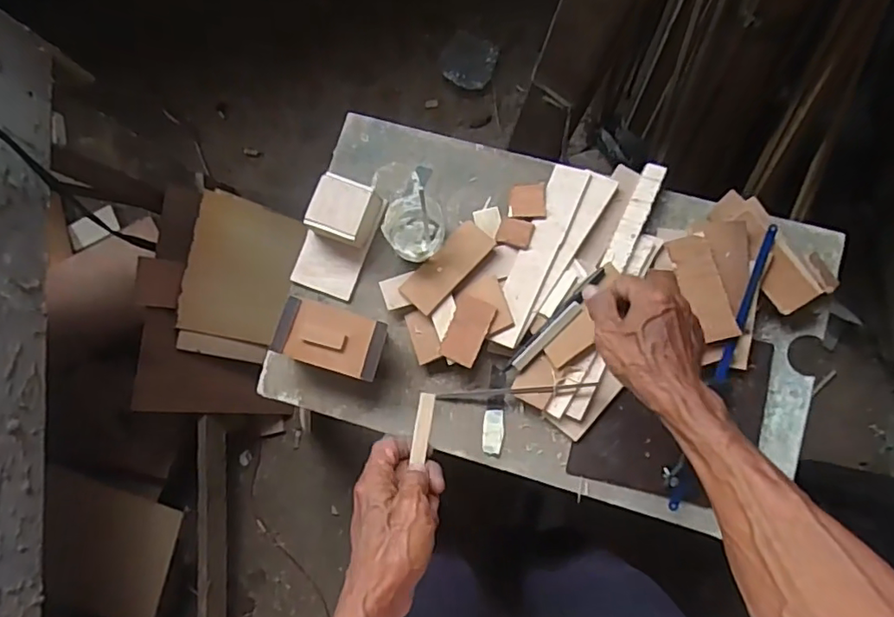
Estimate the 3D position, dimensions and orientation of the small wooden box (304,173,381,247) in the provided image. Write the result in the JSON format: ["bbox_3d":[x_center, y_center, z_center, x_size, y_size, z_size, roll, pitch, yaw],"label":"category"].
[{"bbox_3d":[-0.113,-0.107,0.630,0.068,0.038,0.070,21,84,7],"label":"small wooden box"}]

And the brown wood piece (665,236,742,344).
[{"bbox_3d":[0.261,-0.022,0.577,0.038,0.005,0.109,-21,81,22],"label":"brown wood piece"}]

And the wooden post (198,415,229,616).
[{"bbox_3d":[-0.430,0.485,1.046,0.032,0.078,0.549,-5,82,3],"label":"wooden post"}]

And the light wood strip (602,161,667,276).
[{"bbox_3d":[0.205,-0.100,0.615,0.025,0.008,0.120,25,85,7],"label":"light wood strip"}]

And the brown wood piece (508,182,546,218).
[{"bbox_3d":[0.090,-0.121,0.636,0.041,0.004,0.042,-3,69,15],"label":"brown wood piece"}]

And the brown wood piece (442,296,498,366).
[{"bbox_3d":[0.021,0.023,0.601,0.044,0.006,0.072,21,78,12],"label":"brown wood piece"}]

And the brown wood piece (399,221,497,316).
[{"bbox_3d":[0.001,-0.046,0.619,0.045,0.005,0.108,41,85,13],"label":"brown wood piece"}]

